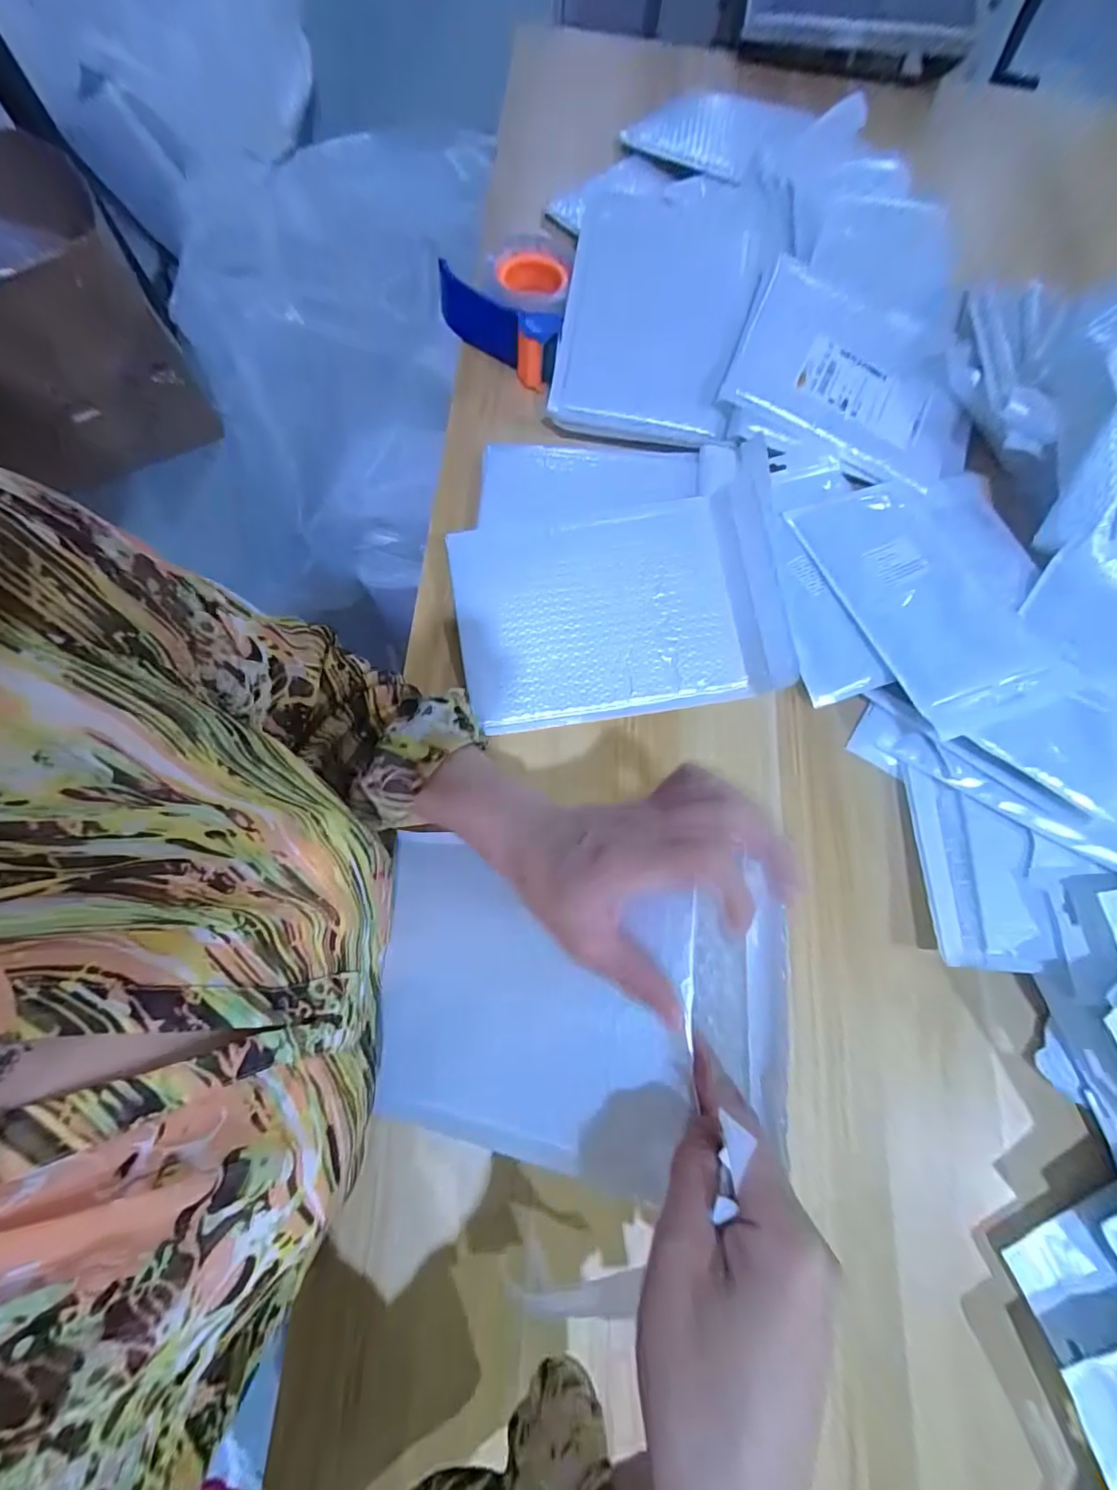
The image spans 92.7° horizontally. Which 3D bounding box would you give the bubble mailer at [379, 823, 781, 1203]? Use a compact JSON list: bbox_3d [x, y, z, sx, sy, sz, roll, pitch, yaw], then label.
[{"bbox_3d":[-0.006,0.138,0.293,0.239,0.042,0.160,-4,70,24],"label":"bubble mailer"}]

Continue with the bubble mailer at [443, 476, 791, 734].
[{"bbox_3d":[0.056,-0.115,0.444,0.276,0.011,0.177,-9,76,-4],"label":"bubble mailer"}]

